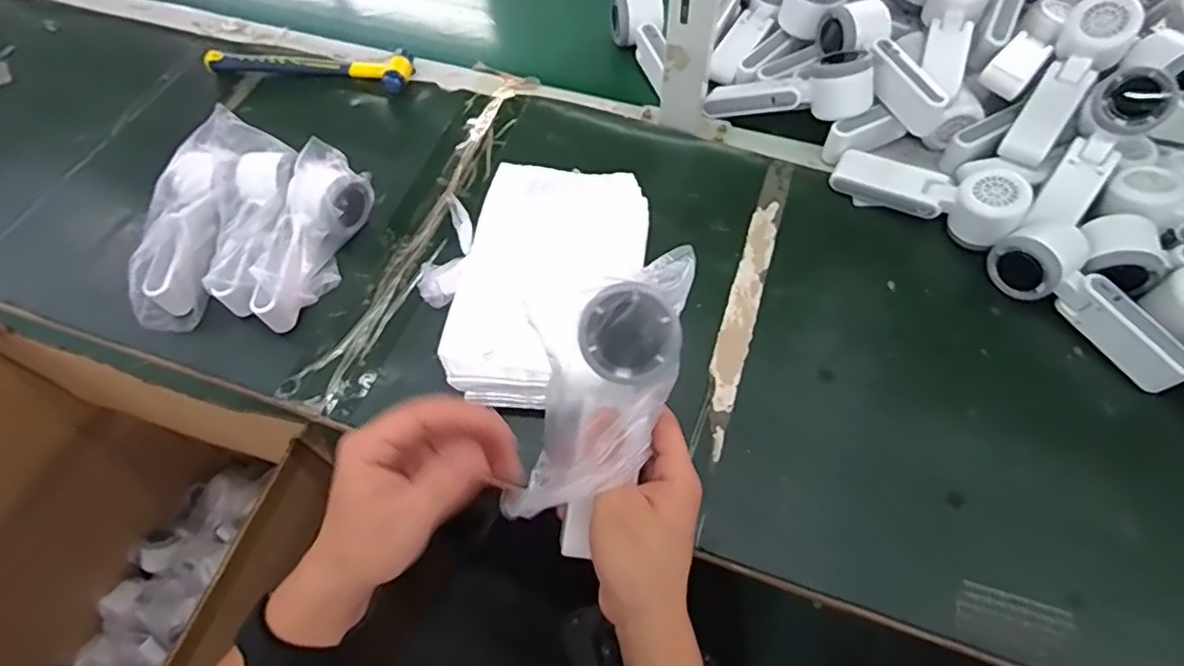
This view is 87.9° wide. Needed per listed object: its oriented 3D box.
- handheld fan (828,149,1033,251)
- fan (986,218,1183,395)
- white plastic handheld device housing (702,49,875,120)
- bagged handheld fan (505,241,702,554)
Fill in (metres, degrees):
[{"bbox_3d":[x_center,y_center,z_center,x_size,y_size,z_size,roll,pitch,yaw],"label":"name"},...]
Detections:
[{"bbox_3d":[0.316,-0.139,0.581,0.162,0.060,0.060,33,68,18],"label":"handheld fan"},{"bbox_3d":[0.426,-0.029,0.520,0.068,0.050,0.167,-38,67,-17],"label":"fan"},{"bbox_3d":[0.201,-0.253,0.635,0.164,0.045,0.067,2,59,30],"label":"white plastic handheld device housing"},{"bbox_3d":[0.008,0.038,0.354,0.061,0.039,0.181,26,97,15],"label":"bagged handheld fan"}]

